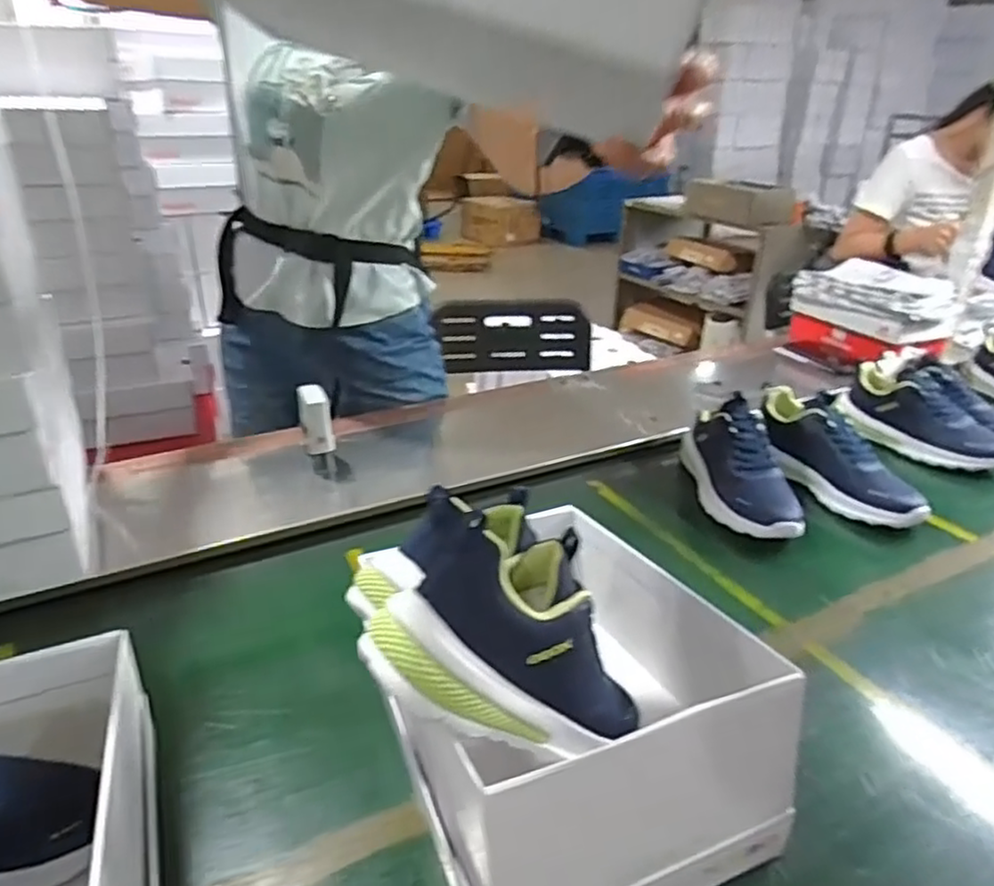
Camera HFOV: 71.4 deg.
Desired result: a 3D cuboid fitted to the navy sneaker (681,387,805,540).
[{"bbox_3d":[0.325,0.024,0.918,0.109,0.100,0.238,1,27,3],"label":"navy sneaker"}]

